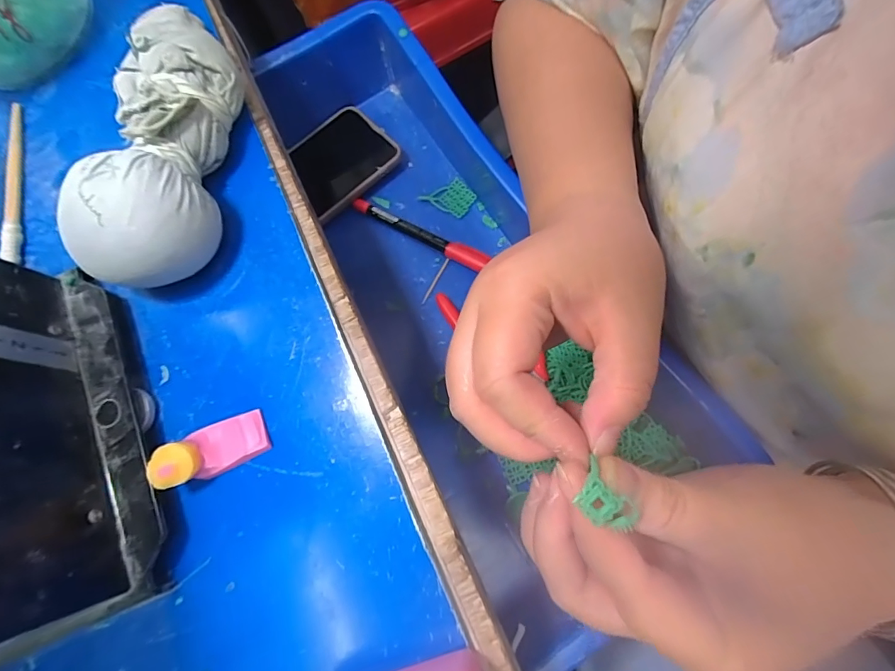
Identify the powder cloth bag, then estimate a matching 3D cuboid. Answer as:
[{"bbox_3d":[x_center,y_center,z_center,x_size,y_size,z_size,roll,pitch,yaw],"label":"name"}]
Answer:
[{"bbox_3d":[-0.134,-0.098,0.220,0.059,0.050,0.157,0,77,7],"label":"powder cloth bag"}]

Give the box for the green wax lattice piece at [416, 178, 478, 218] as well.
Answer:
[{"bbox_3d":[0.002,-0.114,0.378,0.035,0.007,0.034,-44,75,-4],"label":"green wax lattice piece"}]

